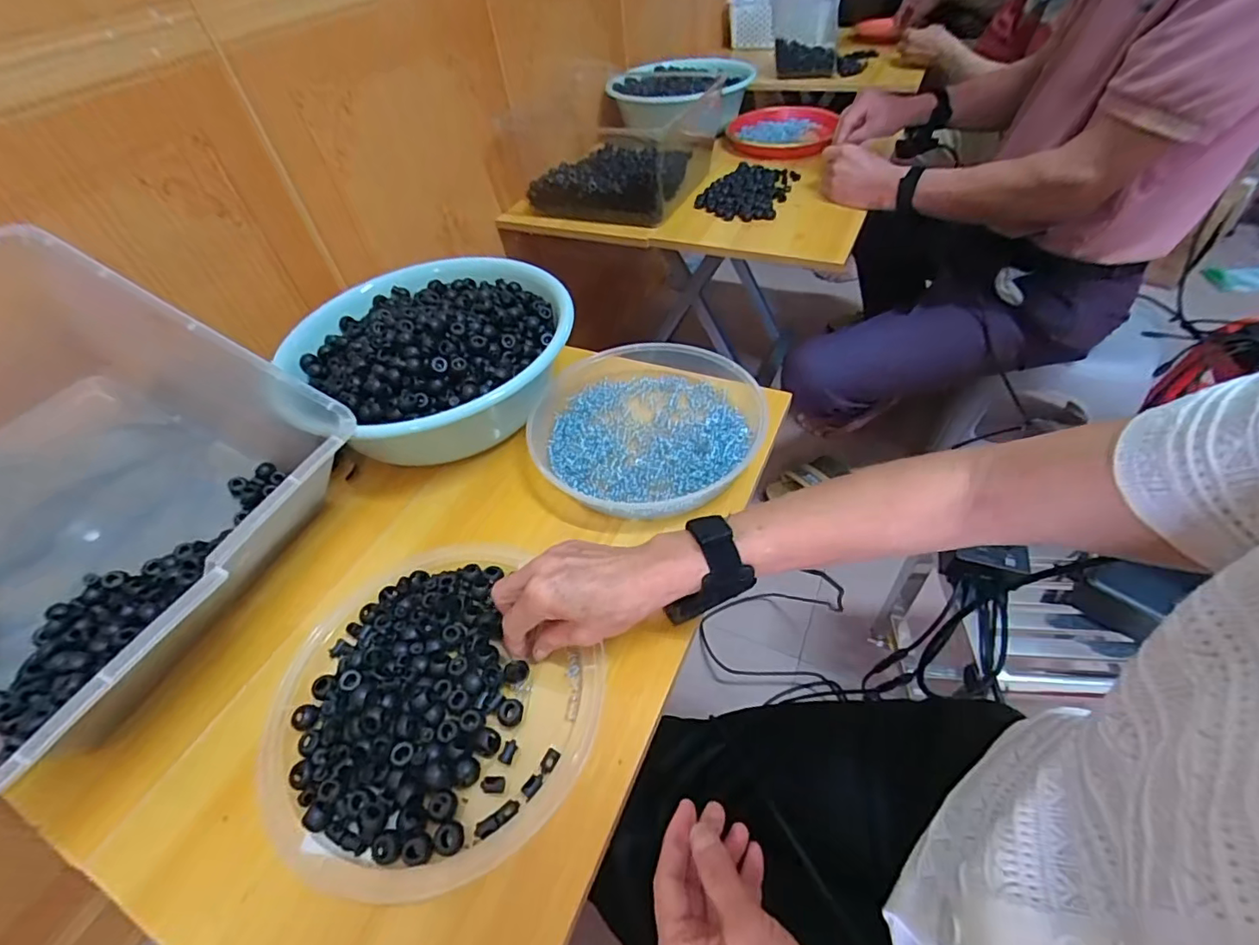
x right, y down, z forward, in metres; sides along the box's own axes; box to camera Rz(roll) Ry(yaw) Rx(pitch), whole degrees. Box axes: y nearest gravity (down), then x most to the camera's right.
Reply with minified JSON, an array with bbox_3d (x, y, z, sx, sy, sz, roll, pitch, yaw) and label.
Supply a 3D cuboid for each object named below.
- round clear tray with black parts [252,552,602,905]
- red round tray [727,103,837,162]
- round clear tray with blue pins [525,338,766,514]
[{"bbox_3d":[-0.149,0.155,0.388,0.214,0.027,0.236,-33,53,-21],"label":"round clear tray with black parts"},{"bbox_3d":[0.293,-0.666,1.049,0.199,0.027,0.240,8,50,13],"label":"red round tray"},{"bbox_3d":[0.014,-0.047,0.547,0.221,0.042,0.228,-3,48,4],"label":"round clear tray with blue pins"}]

